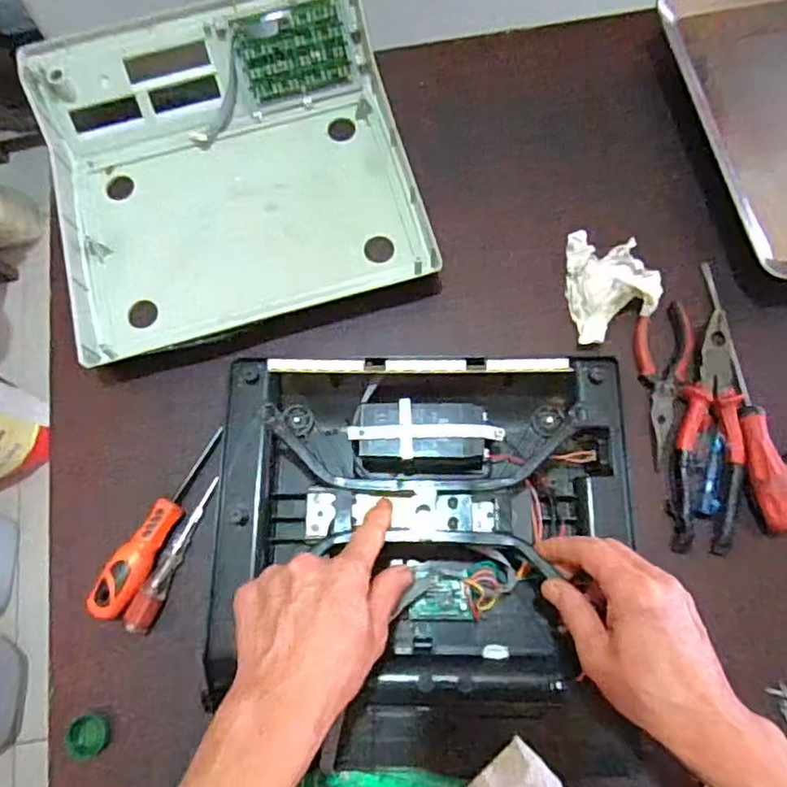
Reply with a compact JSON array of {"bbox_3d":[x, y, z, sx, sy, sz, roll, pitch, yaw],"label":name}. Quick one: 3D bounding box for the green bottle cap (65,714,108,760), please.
[{"bbox_3d":[-0.243,0.273,0.508,0.028,0.008,0.032,-5,73,0],"label":"green bottle cap"}]

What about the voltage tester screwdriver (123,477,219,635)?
[{"bbox_3d":[-0.185,0.137,0.547,0.020,0.018,0.136,24,76,8],"label":"voltage tester screwdriver"}]

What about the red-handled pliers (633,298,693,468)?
[{"bbox_3d":[0.244,-0.010,0.574,0.045,0.016,0.149,2,74,3],"label":"red-handled pliers"}]

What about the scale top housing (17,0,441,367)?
[{"bbox_3d":[-0.159,-0.221,0.628,0.343,0.074,0.328,-15,74,-3],"label":"scale top housing"}]

